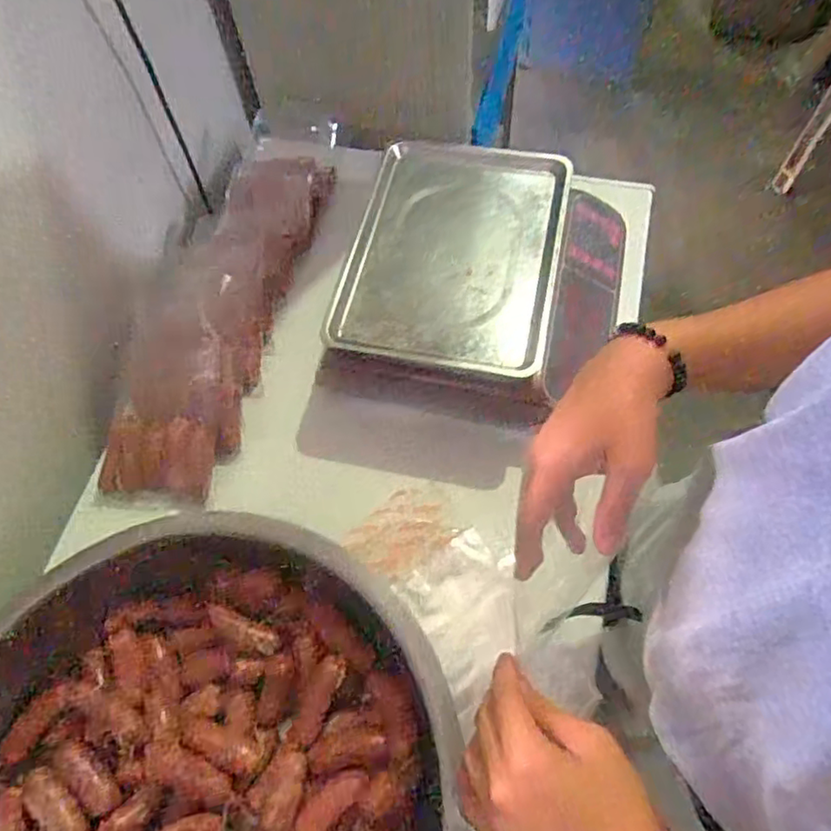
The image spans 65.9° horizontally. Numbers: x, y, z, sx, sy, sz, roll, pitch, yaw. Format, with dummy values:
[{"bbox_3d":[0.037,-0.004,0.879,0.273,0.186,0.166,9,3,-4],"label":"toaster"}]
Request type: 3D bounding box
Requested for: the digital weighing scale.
[{"bbox_3d":[0.081,-0.161,0.767,0.303,0.118,0.350,12,64,9],"label":"digital weighing scale"}]

